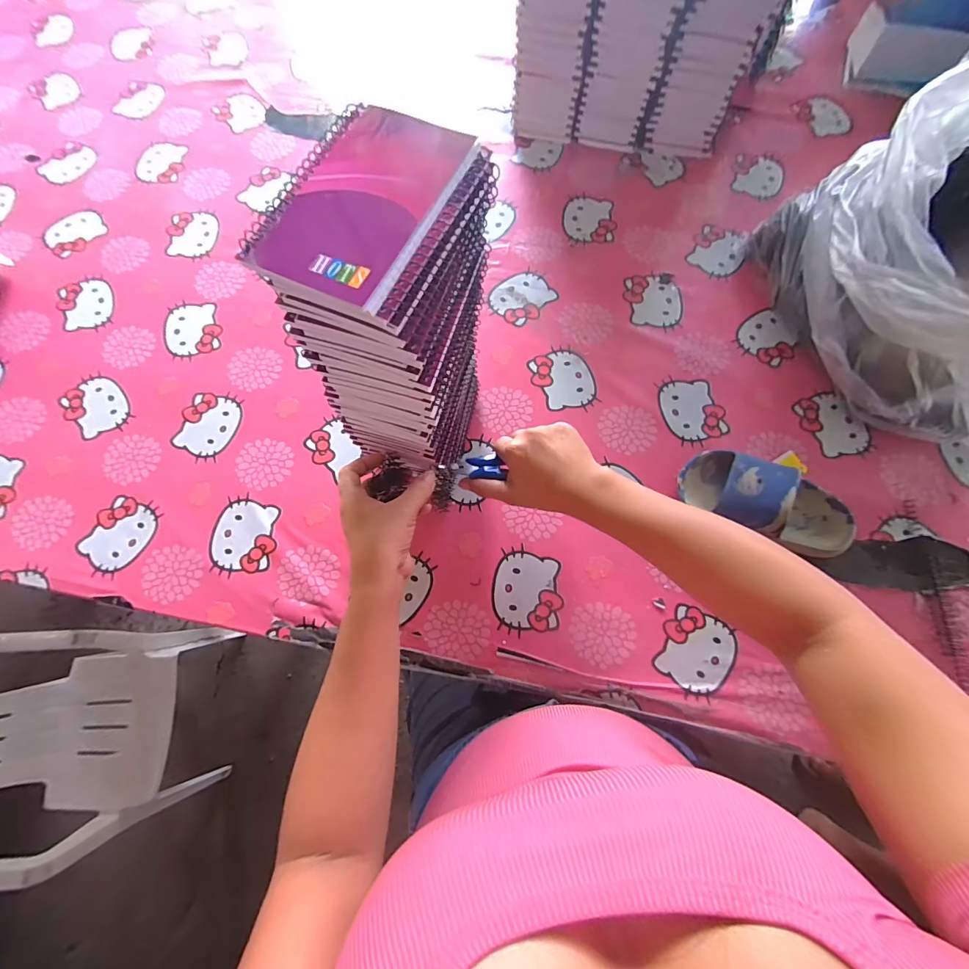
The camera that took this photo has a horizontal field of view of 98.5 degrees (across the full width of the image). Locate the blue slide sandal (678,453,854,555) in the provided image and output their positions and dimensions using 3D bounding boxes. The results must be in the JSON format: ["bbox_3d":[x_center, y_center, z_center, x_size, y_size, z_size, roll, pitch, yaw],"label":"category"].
[{"bbox_3d":[0.299,0.016,0.435,0.177,0.062,0.083,21,75,7],"label":"blue slide sandal"}]

